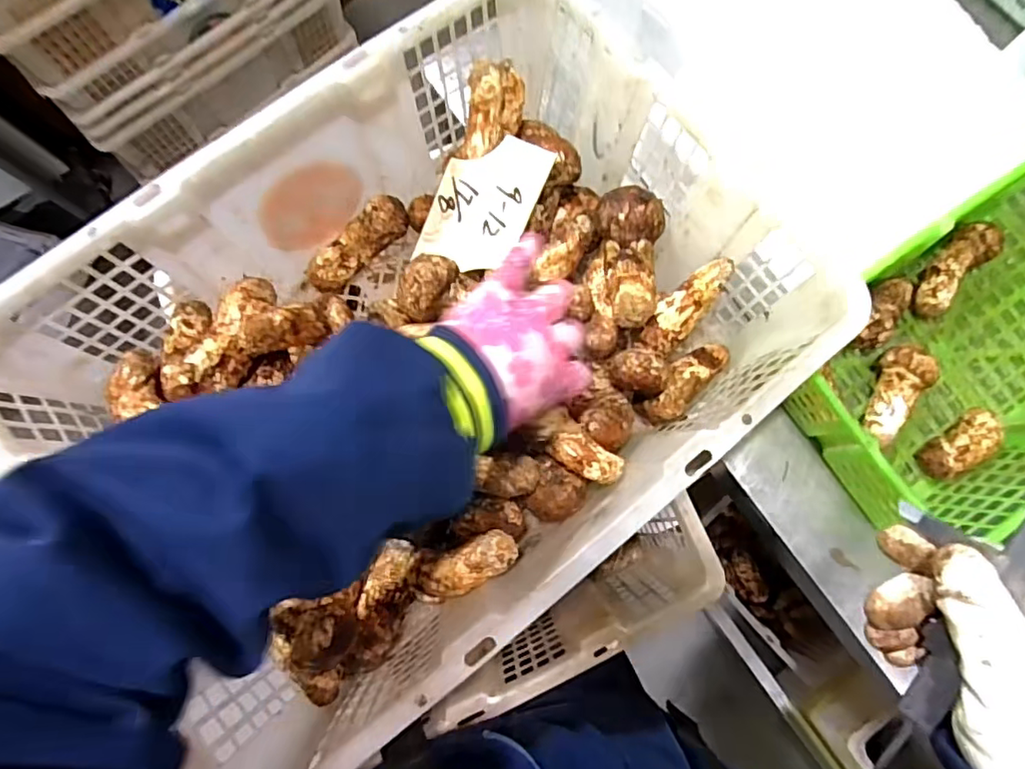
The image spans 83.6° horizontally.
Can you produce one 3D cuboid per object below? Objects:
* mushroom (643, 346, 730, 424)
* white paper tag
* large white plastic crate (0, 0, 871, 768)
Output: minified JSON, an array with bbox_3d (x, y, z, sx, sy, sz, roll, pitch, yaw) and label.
[{"bbox_3d":[0.146,-0.005,0.481,0.093,0.029,0.032,-42,82,-20],"label":"mushroom"},{"bbox_3d":[-0.023,-0.144,0.459,0.085,0.006,0.108,30,106,19],"label":"white paper tag"},{"bbox_3d":[-0.060,-0.021,0.428,0.470,0.154,0.363,-39,82,-6],"label":"large white plastic crate"}]

